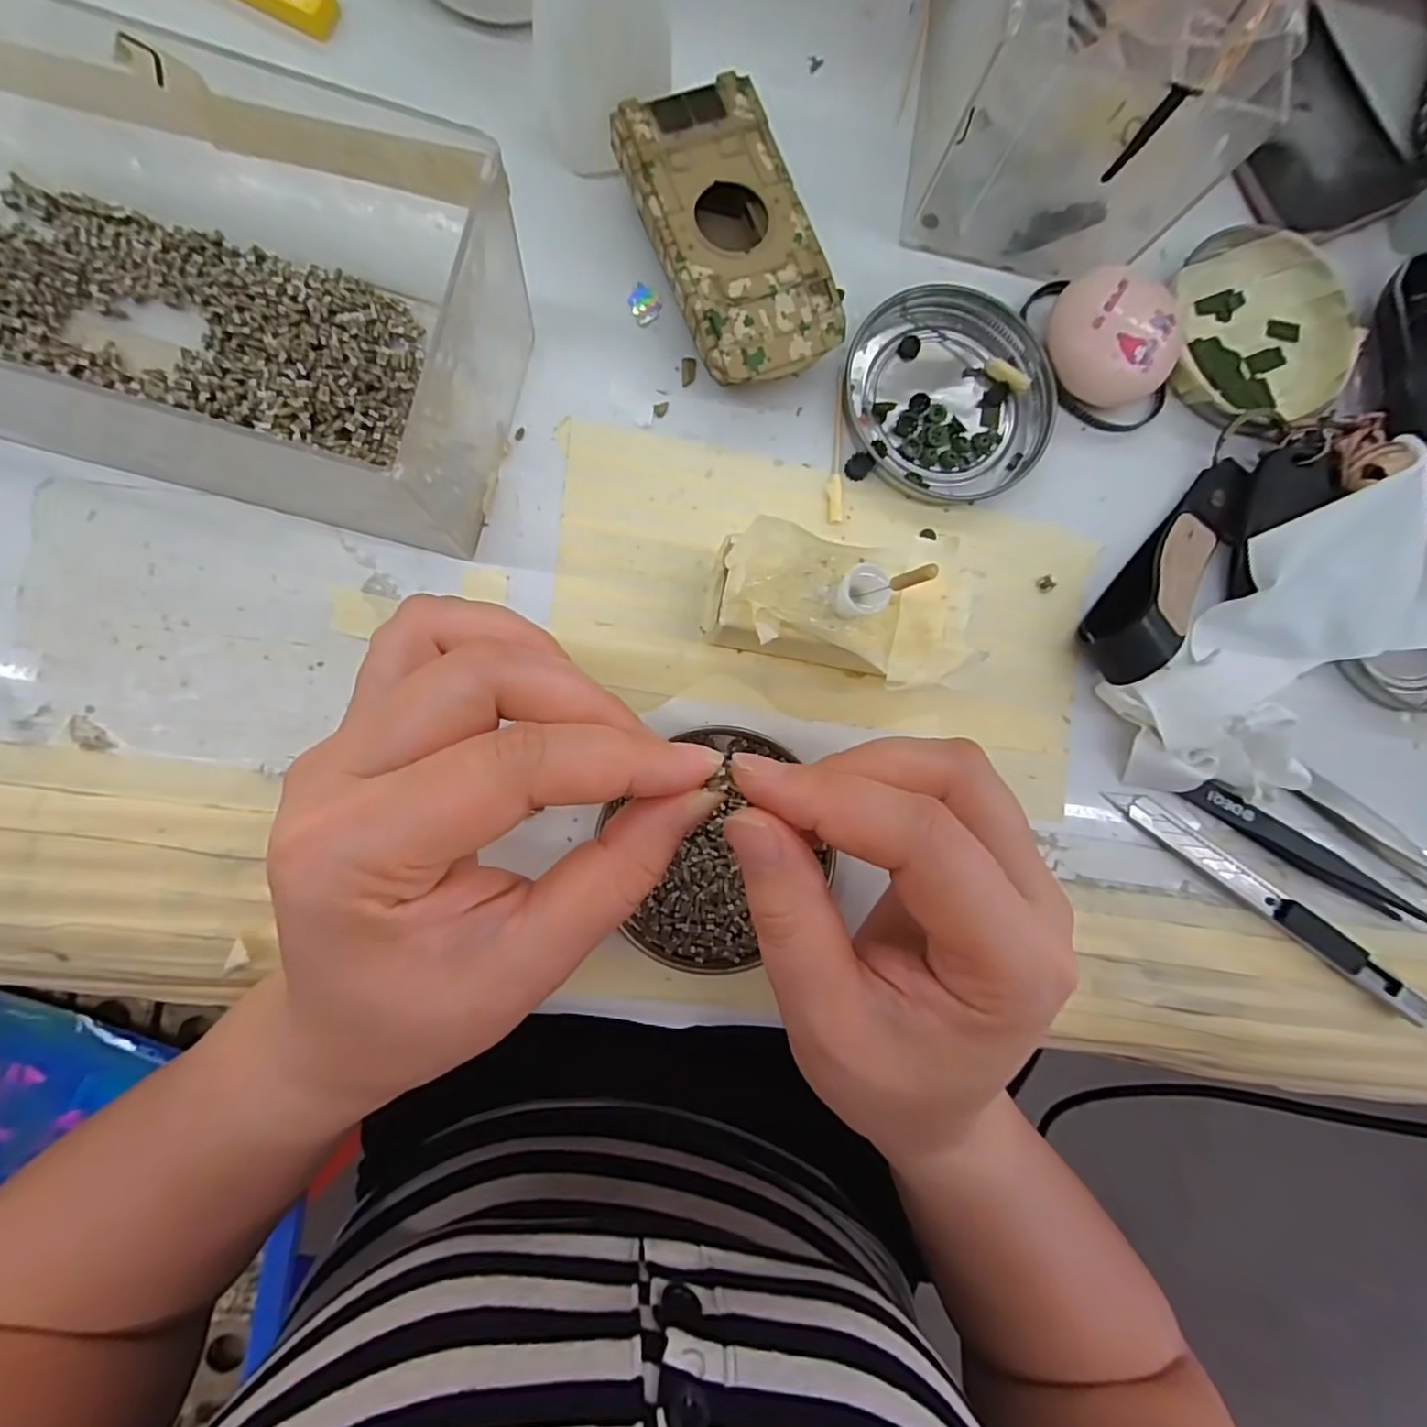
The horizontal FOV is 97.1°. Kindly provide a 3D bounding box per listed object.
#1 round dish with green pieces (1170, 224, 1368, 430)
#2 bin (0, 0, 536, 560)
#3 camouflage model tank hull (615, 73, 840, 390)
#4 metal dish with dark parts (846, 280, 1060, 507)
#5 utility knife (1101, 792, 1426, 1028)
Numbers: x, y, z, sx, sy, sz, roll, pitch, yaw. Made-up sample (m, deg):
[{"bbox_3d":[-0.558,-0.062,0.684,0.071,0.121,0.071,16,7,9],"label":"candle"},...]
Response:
[{"bbox_3d":[0.216,-0.154,0.251,0.076,0.012,0.077,-6,88,-7],"label":"round dish with green pieces"},{"bbox_3d":[-0.159,-0.119,0.175,0.193,0.070,0.090,15,85,-5],"label":"bin"},{"bbox_3d":[0.005,-0.160,0.219,0.052,0.025,0.095,-24,90,-7],"label":"camouflage model tank hull"},{"bbox_3d":[0.087,-0.119,0.235,0.076,0.009,0.076,0,87,-6],"label":"metal dish with dark parts"},{"bbox_3d":[0.206,0.070,0.231,0.136,0.012,0.009,38,84,-3],"label":"utility knife"}]

